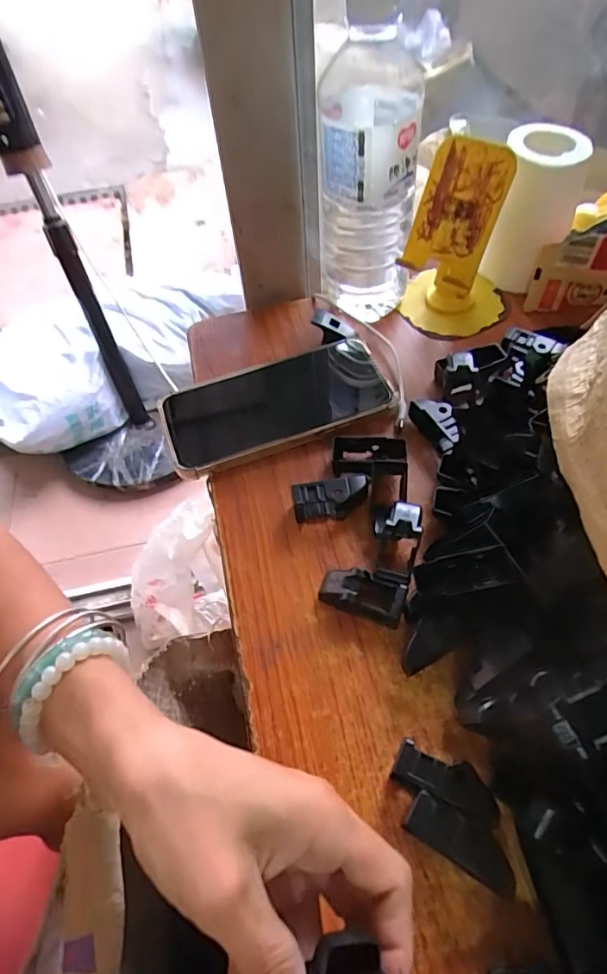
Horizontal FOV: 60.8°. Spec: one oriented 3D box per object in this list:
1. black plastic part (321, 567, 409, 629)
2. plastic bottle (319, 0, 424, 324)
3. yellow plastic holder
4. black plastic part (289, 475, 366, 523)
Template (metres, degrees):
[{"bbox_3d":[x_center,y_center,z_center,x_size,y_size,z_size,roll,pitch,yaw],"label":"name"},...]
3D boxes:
[{"bbox_3d":[0.035,0.063,0.302,0.048,0.018,0.026,11,56,10],"label":"black plastic part"},{"bbox_3d":[0.048,-0.229,0.385,0.071,0.216,0.077,2,55,4],"label":"plastic bottle"},{"bbox_3d":[0.126,-0.189,0.409,0.083,0.137,0.072,18,58,14],"label":"yellow plastic holder"},{"bbox_3d":[0.018,0.008,0.337,0.049,0.024,0.017,-9,55,-4],"label":"black plastic part"}]

